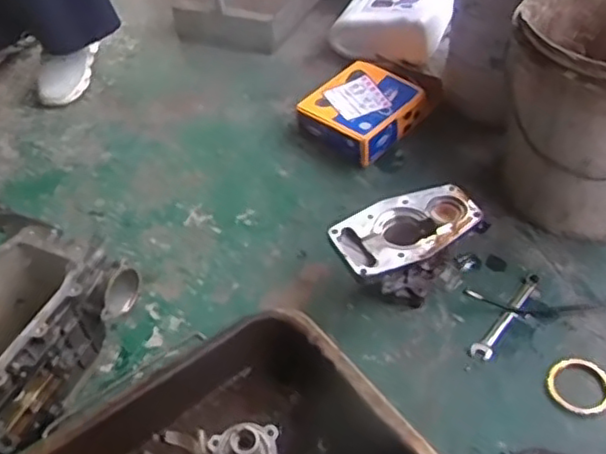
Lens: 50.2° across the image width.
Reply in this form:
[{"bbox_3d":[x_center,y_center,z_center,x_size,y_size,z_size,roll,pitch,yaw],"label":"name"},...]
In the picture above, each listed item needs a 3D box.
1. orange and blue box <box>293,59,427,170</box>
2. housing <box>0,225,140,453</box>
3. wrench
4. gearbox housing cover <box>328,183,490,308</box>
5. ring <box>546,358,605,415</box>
[{"bbox_3d":[0.115,-0.212,1.206,0.183,0.075,0.181,31,57,28],"label":"orange and blue box"},{"bbox_3d":[-0.374,0.153,0.854,0.180,0.158,0.287,21,52,21],"label":"housing"},{"bbox_3d":[0.290,0.126,0.914,0.027,0.008,0.169,31,57,28],"label":"wrench"},{"bbox_3d":[0.155,0.035,0.936,0.220,0.123,0.107,-22,50,-16],"label":"gearbox housing cover"},{"bbox_3d":[0.359,0.202,0.831,0.078,0.009,0.078,-2,48,2],"label":"ring"}]

